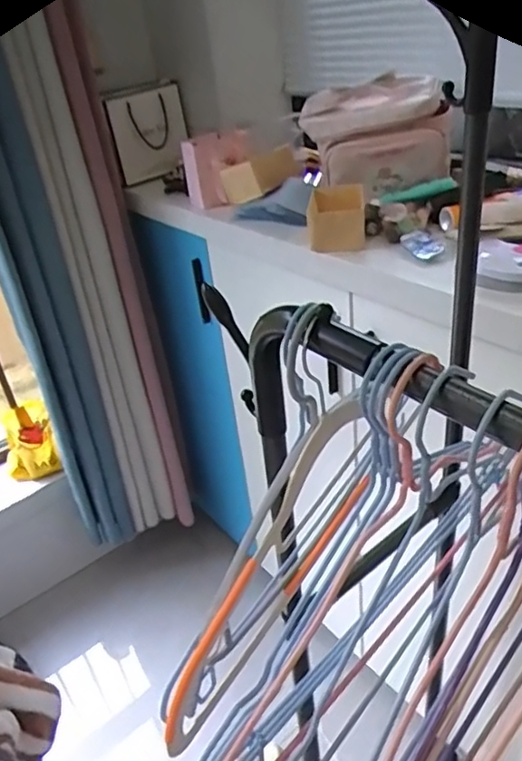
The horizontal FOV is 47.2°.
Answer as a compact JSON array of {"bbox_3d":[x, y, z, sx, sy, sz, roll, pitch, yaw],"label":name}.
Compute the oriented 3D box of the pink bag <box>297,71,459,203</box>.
[{"bbox_3d":[0.198,-0.422,1.025,0.201,0.158,0.196,-13,33,-8],"label":"pink bag"}]

